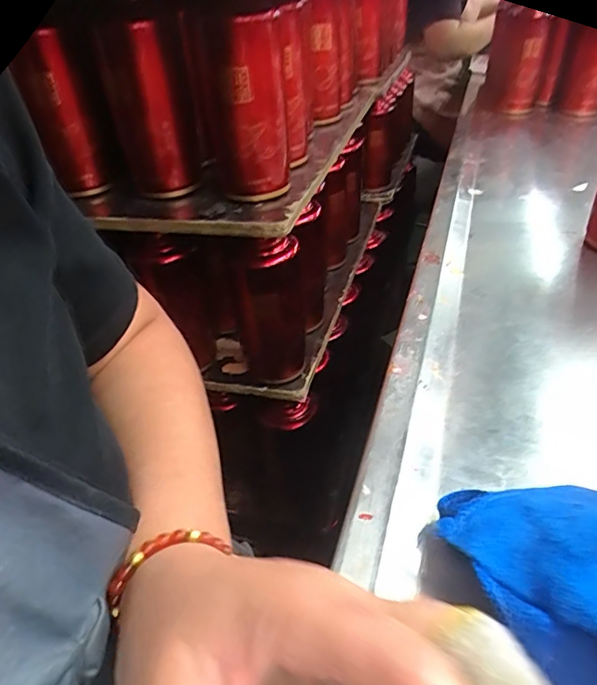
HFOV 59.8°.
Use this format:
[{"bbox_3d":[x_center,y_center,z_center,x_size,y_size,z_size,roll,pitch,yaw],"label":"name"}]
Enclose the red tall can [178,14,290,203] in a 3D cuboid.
[{"bbox_3d":[-0.053,-0.219,0.493,0.071,0.152,0.071,-21,38,-21],"label":"red tall can"}]

